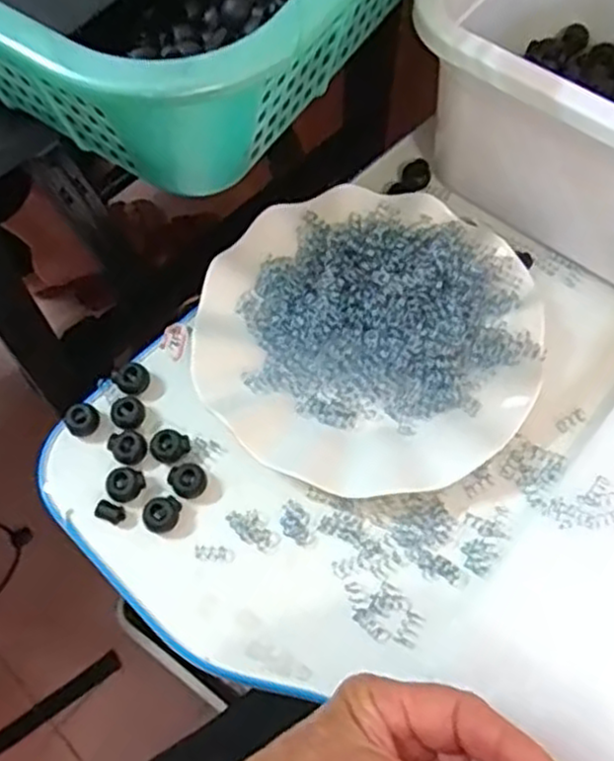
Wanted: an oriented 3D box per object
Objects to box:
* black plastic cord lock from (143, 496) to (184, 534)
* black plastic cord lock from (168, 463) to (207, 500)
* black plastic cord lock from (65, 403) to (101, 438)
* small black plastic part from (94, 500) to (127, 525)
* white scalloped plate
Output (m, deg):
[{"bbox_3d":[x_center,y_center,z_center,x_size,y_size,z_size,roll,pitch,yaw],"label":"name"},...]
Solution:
[{"bbox_3d":[-0.072,0.068,0.367,0.019,0.011,0.016,-20,67,-9],"label":"black plastic cord lock"},{"bbox_3d":[-0.061,0.051,0.374,0.018,0.011,0.017,0,65,0],"label":"black plastic cord lock"},{"bbox_3d":[-0.119,0.021,0.387,0.015,0.009,0.017,39,71,16],"label":"black plastic cord lock"},{"bbox_3d":[-0.099,0.067,0.370,0.014,0.010,0.009,17,66,8],"label":"small black plastic part"},{"bbox_3d":[0.034,-0.030,0.397,0.178,0.023,0.178,0,65,0],"label":"white scalloped plate"}]

